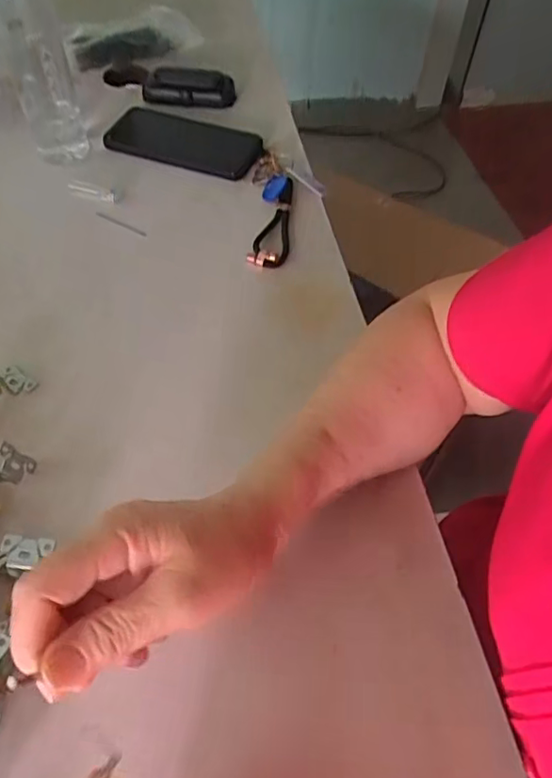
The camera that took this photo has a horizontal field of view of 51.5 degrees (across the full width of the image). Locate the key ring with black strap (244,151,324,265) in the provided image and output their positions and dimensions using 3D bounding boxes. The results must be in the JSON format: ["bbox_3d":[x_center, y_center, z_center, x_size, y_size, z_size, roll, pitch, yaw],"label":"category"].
[{"bbox_3d":[0.011,-0.188,0.583,0.072,0.018,0.161,1,55,-1],"label":"key ring with black strap"}]

